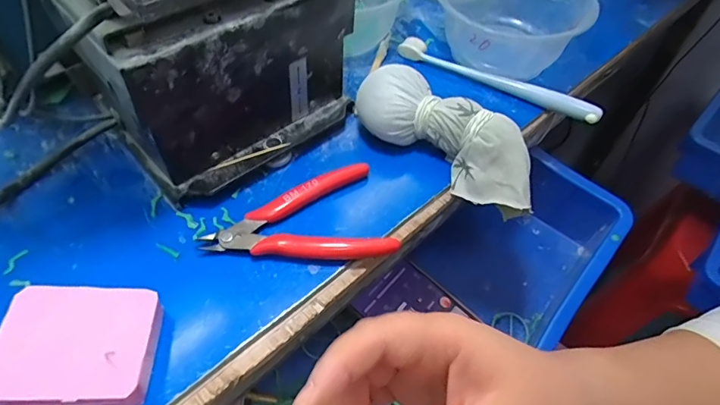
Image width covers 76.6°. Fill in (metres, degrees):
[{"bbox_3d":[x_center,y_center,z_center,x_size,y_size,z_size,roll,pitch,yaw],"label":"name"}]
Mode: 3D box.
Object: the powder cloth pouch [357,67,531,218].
[{"bbox_3d":[0.067,-0.050,0.333,0.147,0.042,0.054,36,57,7],"label":"powder cloth pouch"}]

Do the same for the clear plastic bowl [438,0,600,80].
[{"bbox_3d":[0.141,-0.182,0.434,0.123,0.058,0.149,-1,52,-5],"label":"clear plastic bowl"}]

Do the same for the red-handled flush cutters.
[{"bbox_3d":[-0.042,0.014,0.302,0.116,0.012,0.073,-10,53,-12],"label":"red-handled flush cutters"}]

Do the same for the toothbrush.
[{"bbox_3d":[0.118,-0.107,0.406,0.184,0.022,0.017,29,55,17],"label":"toothbrush"}]

